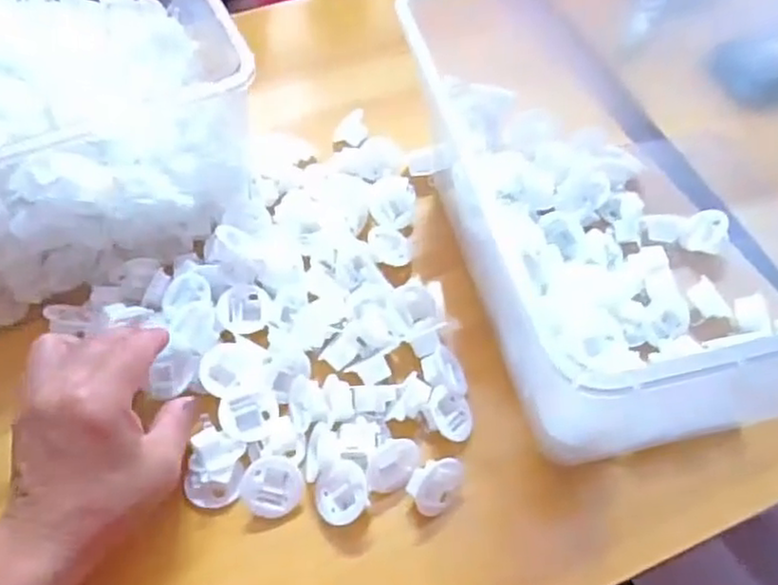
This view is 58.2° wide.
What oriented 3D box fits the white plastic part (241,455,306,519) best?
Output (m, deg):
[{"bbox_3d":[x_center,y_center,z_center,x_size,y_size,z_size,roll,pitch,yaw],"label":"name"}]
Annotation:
[{"bbox_3d":[-0.064,0.106,0.386,0.033,0.014,0.031,-1,53,1],"label":"white plastic part"}]

